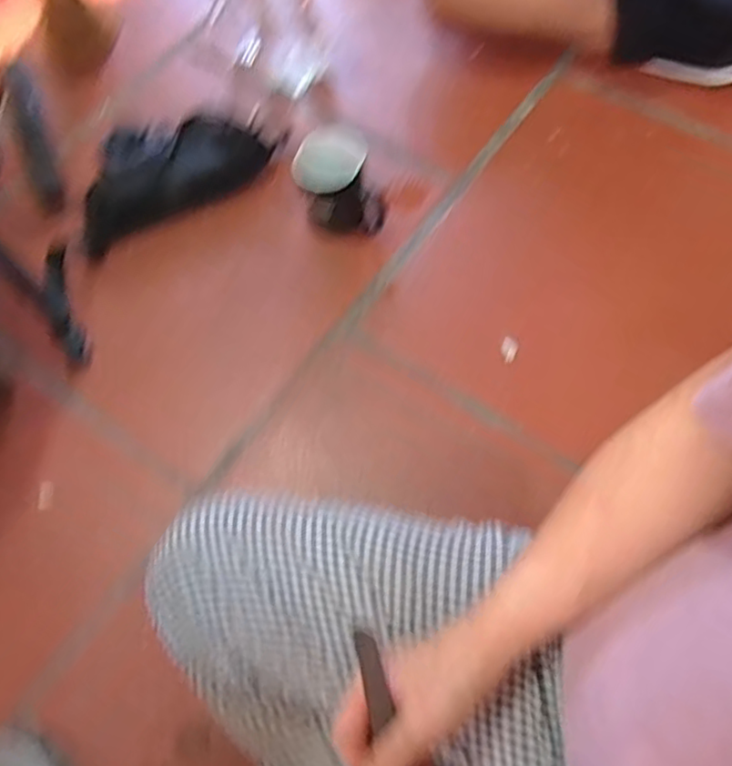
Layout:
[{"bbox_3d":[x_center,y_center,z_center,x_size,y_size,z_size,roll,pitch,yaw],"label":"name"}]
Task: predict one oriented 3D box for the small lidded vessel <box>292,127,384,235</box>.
[{"bbox_3d":[-0.031,-0.248,0.783,0.094,0.097,0.091,-1,64,3],"label":"small lidded vessel"}]

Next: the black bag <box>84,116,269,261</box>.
[{"bbox_3d":[-0.265,-0.288,0.838,0.265,0.062,0.141,-27,65,-9],"label":"black bag"}]

